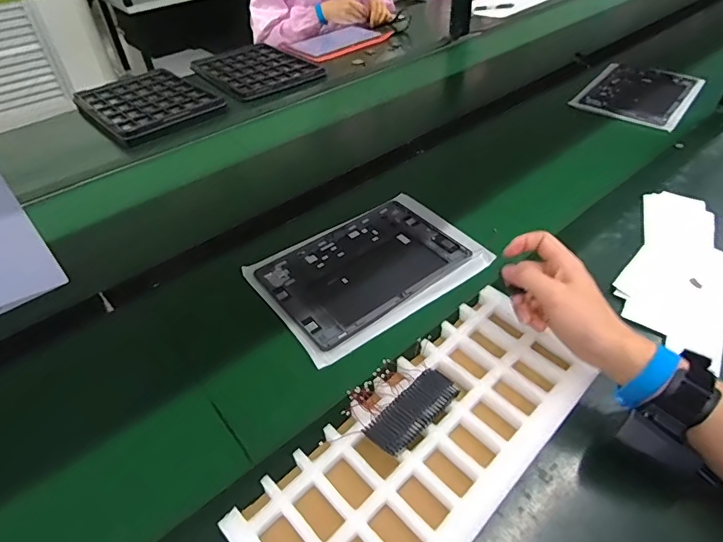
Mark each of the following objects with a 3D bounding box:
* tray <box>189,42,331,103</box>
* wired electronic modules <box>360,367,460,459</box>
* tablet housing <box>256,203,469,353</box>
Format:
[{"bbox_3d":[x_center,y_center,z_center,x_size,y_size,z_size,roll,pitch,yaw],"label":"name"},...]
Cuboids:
[{"bbox_3d":[-0.282,-0.522,1.198,0.247,0.029,0.351,-28,49,-24],"label":"tray"},{"bbox_3d":[0.049,0.133,0.435,0.095,0.028,0.035,-35,52,-29],"label":"wired electronic modules"},{"bbox_3d":[0.002,-0.010,0.641,0.253,0.013,0.173,-29,50,-25],"label":"tablet housing"}]

